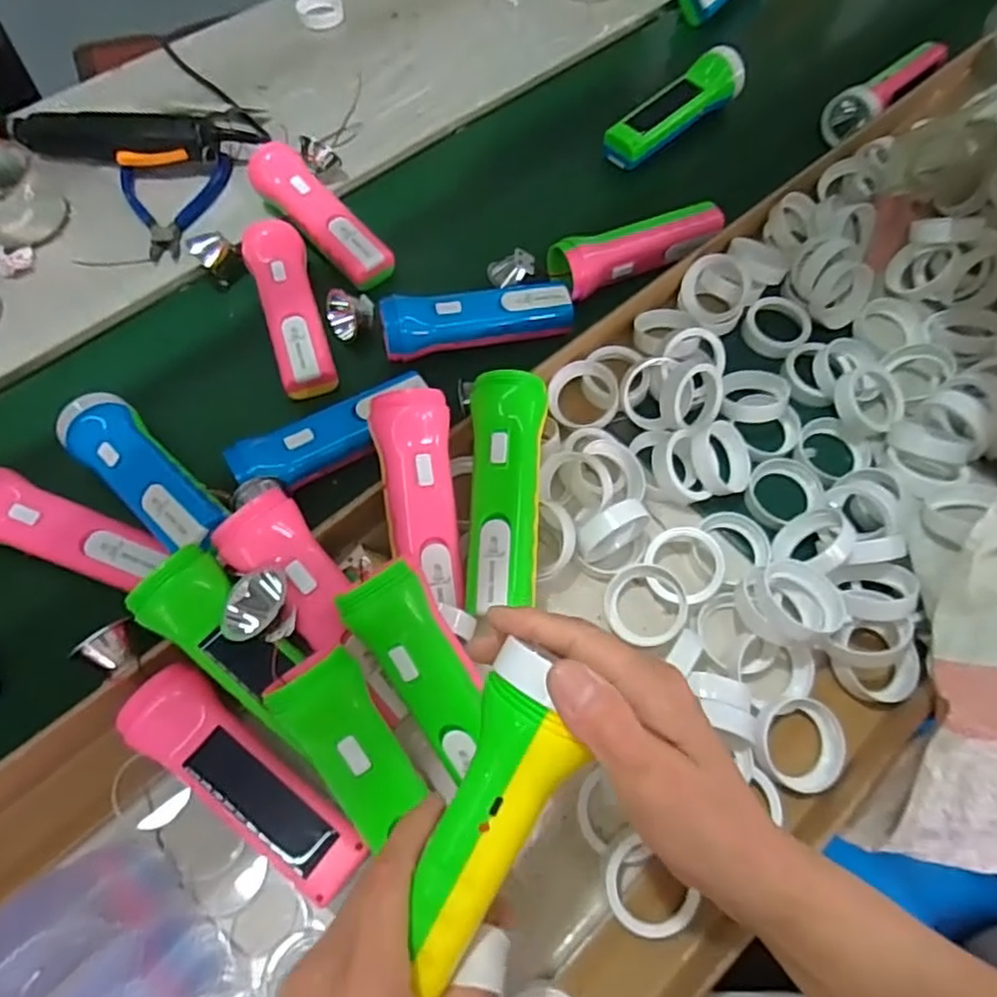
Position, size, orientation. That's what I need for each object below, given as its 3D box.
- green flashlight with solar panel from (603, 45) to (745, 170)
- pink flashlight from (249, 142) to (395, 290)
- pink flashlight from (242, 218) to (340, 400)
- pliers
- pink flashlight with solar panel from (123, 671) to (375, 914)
[{"bbox_3d":[0.180,-0.398,0.668,0.167,0.041,0.054,-38,70,-18],"label":"green flashlight with solar panel"},{"bbox_3d":[-0.163,-0.251,0.596,0.045,0.047,0.164,-40,71,-18],"label":"pink flashlight"},{"bbox_3d":[-0.174,-0.161,0.555,0.046,0.041,0.164,-16,65,-9],"label":"pink flashlight"},{"bbox_3d":[-0.311,-0.278,0.621,0.102,0.022,0.130,-7,64,-4],"label":"pliers"},{"bbox_3d":[-0.142,0.162,0.379,0.155,0.049,0.043,34,68,15],"label":"pink flashlight with solar panel"}]

